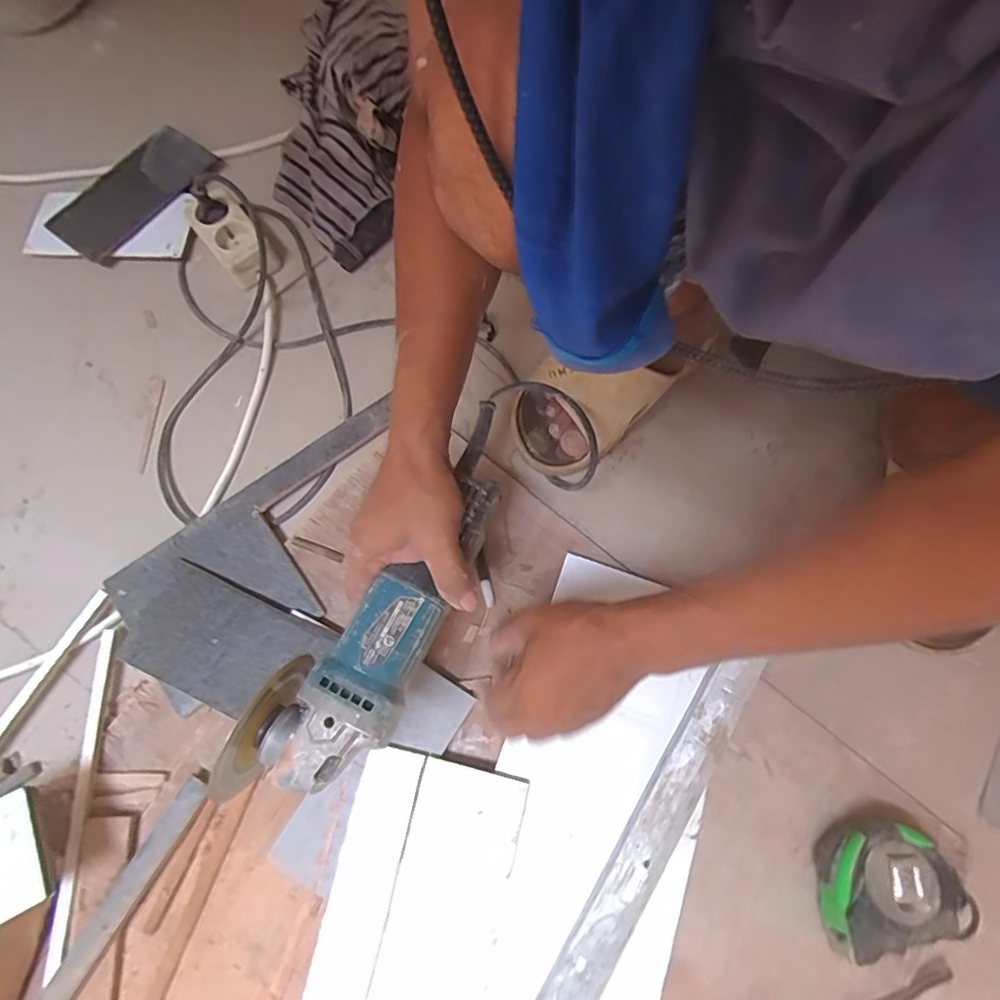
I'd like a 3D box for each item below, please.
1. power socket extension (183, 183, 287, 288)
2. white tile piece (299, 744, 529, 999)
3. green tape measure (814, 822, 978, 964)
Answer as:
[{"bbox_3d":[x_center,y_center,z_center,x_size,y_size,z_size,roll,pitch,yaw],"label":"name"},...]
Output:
[{"bbox_3d":[-0.303,-0.302,0.639,0.064,0.050,0.137,-37,74,-10],"label":"power socket extension"},{"bbox_3d":[-0.071,0.330,0.426,0.130,0.010,0.248,13,75,3],"label":"white tile piece"},{"bbox_3d":[0.292,0.284,0.421,0.111,0.050,0.080,-7,72,0],"label":"green tape measure"}]

